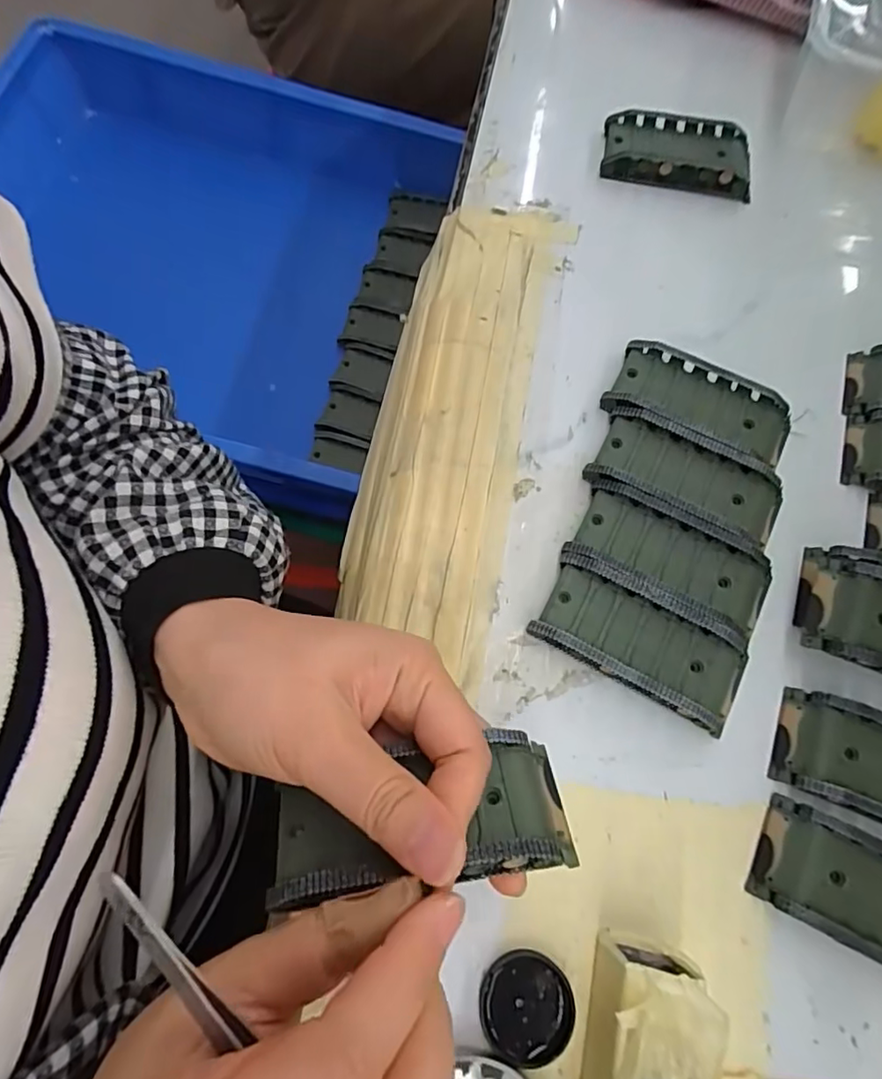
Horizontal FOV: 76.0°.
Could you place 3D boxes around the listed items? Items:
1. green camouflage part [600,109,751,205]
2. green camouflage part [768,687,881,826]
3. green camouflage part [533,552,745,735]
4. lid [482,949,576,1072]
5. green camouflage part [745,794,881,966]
[{"bbox_3d":[0.153,-0.248,0.364,0.094,0.019,0.044,13,71,2],"label":"green camouflage part"},{"bbox_3d":[0.198,0.104,0.246,0.094,0.018,0.045,22,72,5],"label":"green camouflage part"},{"bbox_3d":[0.092,0.048,0.260,0.094,0.019,0.044,28,72,7],"label":"green camouflage part"},{"bbox_3d":[0.033,0.180,0.218,0.034,0.007,0.034,1,71,-2],"label":"lid"},{"bbox_3d":[0.181,0.149,0.230,0.097,0.018,0.042,27,72,7],"label":"green camouflage part"}]

